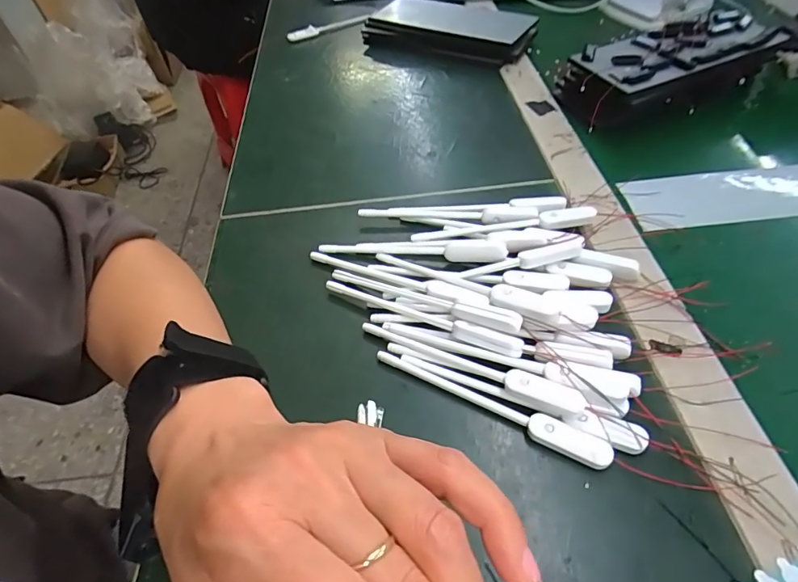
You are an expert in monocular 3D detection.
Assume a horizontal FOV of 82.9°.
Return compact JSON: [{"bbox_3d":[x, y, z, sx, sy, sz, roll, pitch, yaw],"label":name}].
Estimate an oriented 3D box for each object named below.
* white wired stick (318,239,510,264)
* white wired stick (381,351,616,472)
[{"bbox_3d":[0.009,-0.034,0.345,0.141,0.015,0.014,6,52,11],"label":"white wired stick"},{"bbox_3d":[0.051,0.064,0.267,0.143,0.008,0.014,21,56,21],"label":"white wired stick"}]

